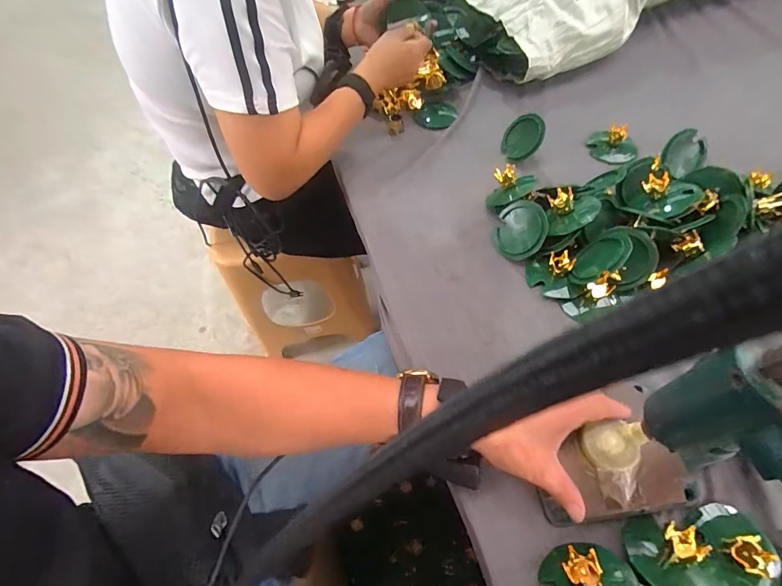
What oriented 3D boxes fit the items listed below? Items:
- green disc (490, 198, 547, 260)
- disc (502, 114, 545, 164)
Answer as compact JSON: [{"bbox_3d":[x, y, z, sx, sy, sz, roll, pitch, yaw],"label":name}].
[{"bbox_3d":[0.168,-0.083,0.520,0.073,0.018,0.077,-19,58,34],"label":"green disc"},{"bbox_3d":[0.209,-0.249,0.625,0.071,0.013,0.068,-12,71,38],"label":"disc"}]

